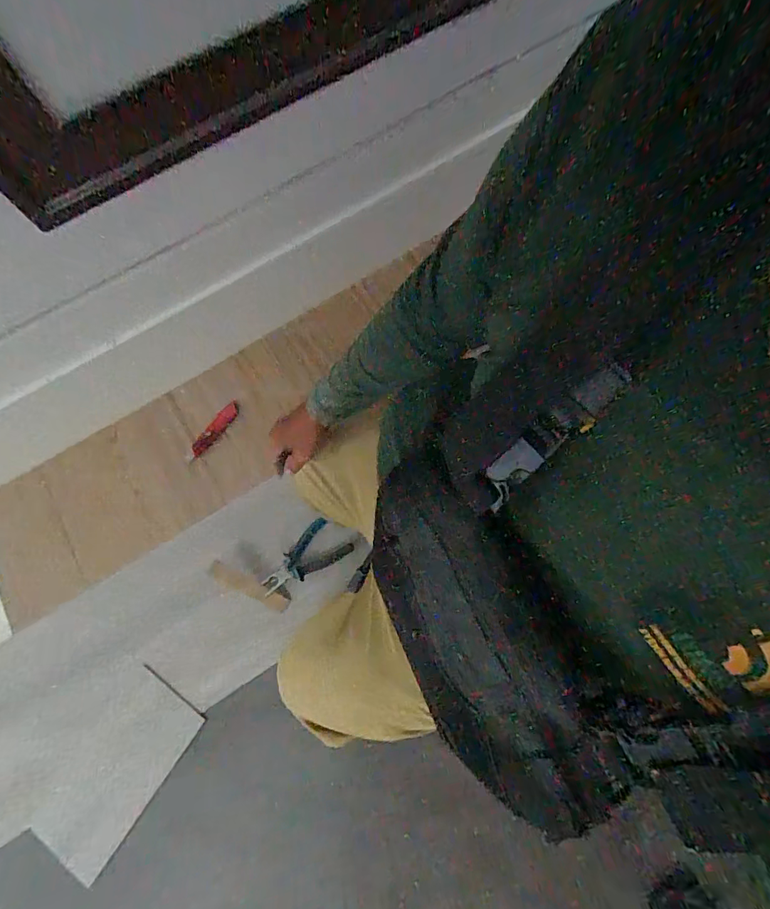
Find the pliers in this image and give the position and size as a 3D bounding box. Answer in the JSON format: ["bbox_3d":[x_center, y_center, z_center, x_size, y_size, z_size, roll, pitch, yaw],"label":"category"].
[{"bbox_3d":[-0.154,0.186,0.812,0.169,0.015,0.082,-30,74,-7],"label":"pliers"}]

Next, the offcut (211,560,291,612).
[{"bbox_3d":[-0.244,0.239,0.793,0.153,0.017,0.033,30,75,-7],"label":"offcut"}]

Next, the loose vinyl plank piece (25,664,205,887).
[{"bbox_3d":[-0.467,0.547,0.761,0.162,0.011,0.298,32,78,17],"label":"loose vinyl plank piece"}]

